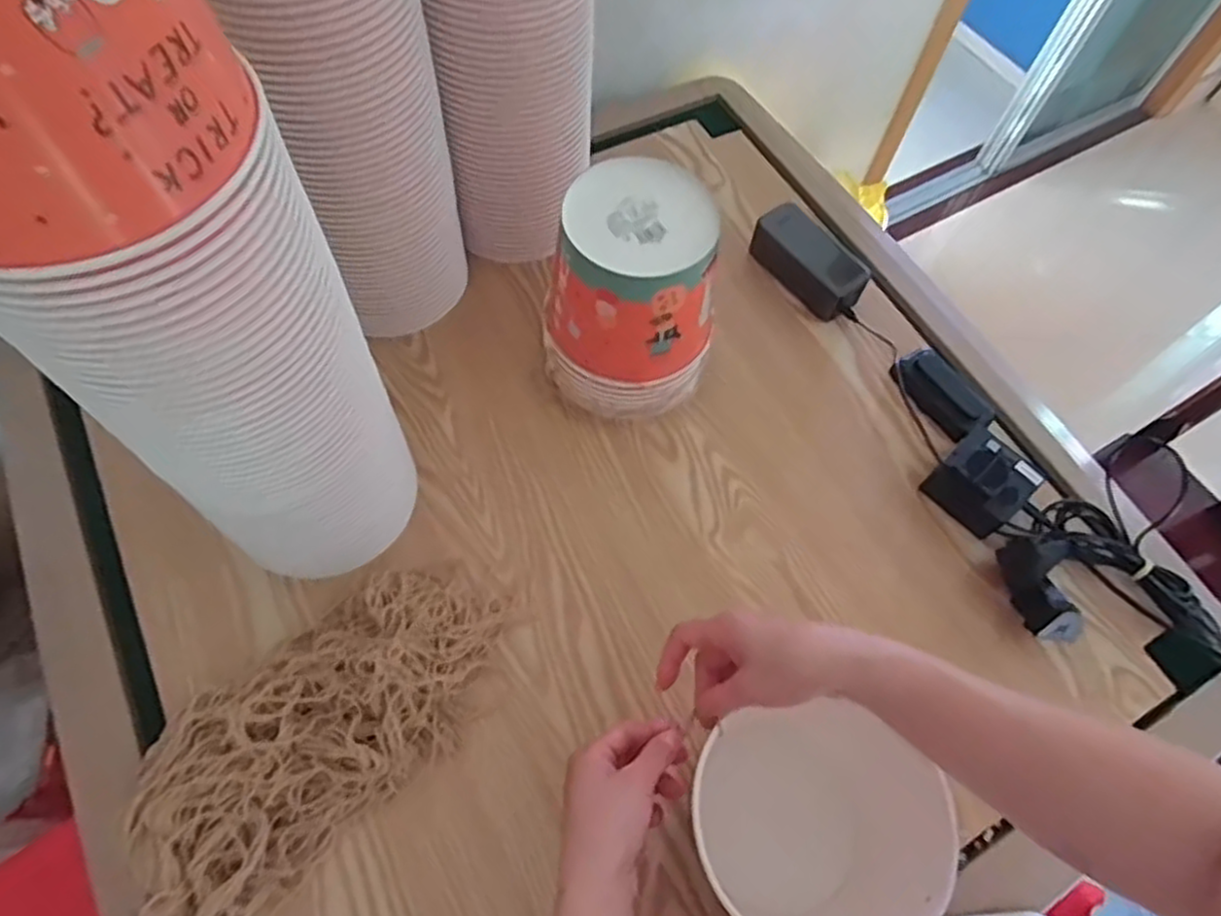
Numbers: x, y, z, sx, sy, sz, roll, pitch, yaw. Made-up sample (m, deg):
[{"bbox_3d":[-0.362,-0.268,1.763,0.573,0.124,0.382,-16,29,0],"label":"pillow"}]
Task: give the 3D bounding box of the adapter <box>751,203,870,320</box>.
[{"bbox_3d":[0.216,-0.214,0.797,0.056,0.055,0.133,-38,71,-20],"label":"adapter"}]

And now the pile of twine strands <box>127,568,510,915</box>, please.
[{"bbox_3d":[-0.219,0.200,0.561,0.305,0.071,0.159,-40,72,-21],"label":"pile of twine strands"}]

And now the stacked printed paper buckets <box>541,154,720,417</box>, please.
[{"bbox_3d":[0.020,-0.145,0.672,0.146,0.194,0.145,8,62,0],"label":"stacked printed paper buckets"}]

